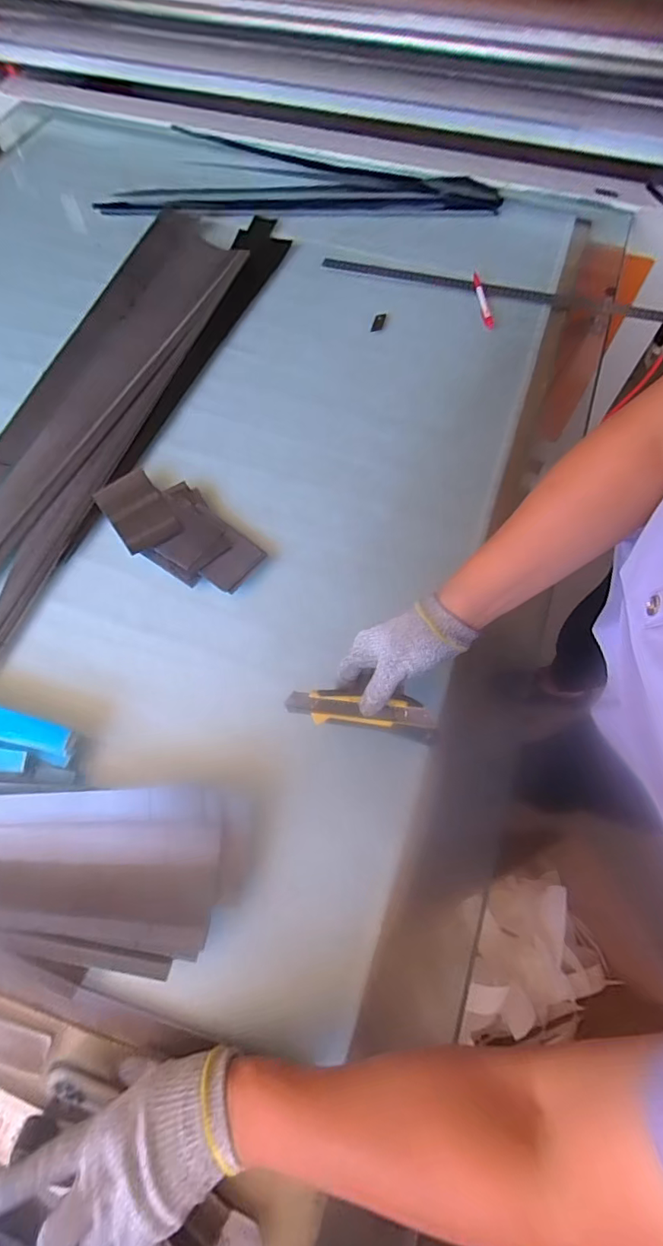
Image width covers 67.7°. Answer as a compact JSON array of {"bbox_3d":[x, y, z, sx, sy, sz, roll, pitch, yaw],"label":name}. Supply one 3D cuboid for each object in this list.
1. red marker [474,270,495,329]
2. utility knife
[{"bbox_3d":[0.252,-0.543,0.826,0.018,0.013,0.140,-5,65,0],"label":"red marker"},{"bbox_3d":[0.031,0.084,0.482,0.146,0.021,0.038,10,66,-3],"label":"utility knife"}]

